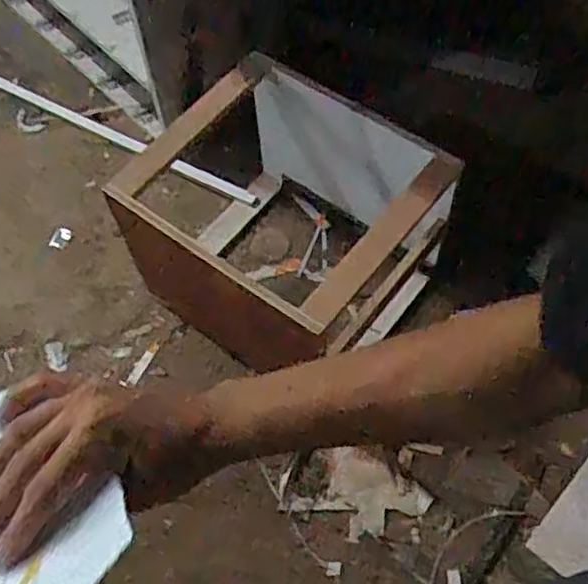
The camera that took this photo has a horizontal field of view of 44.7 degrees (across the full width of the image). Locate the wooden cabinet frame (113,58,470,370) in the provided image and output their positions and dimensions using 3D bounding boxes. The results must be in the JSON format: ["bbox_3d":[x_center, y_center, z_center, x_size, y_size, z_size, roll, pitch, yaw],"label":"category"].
[{"bbox_3d":[-0.010,-0.101,1.320,0.469,0.353,0.415,30,64,16],"label":"wooden cabinet frame"}]

